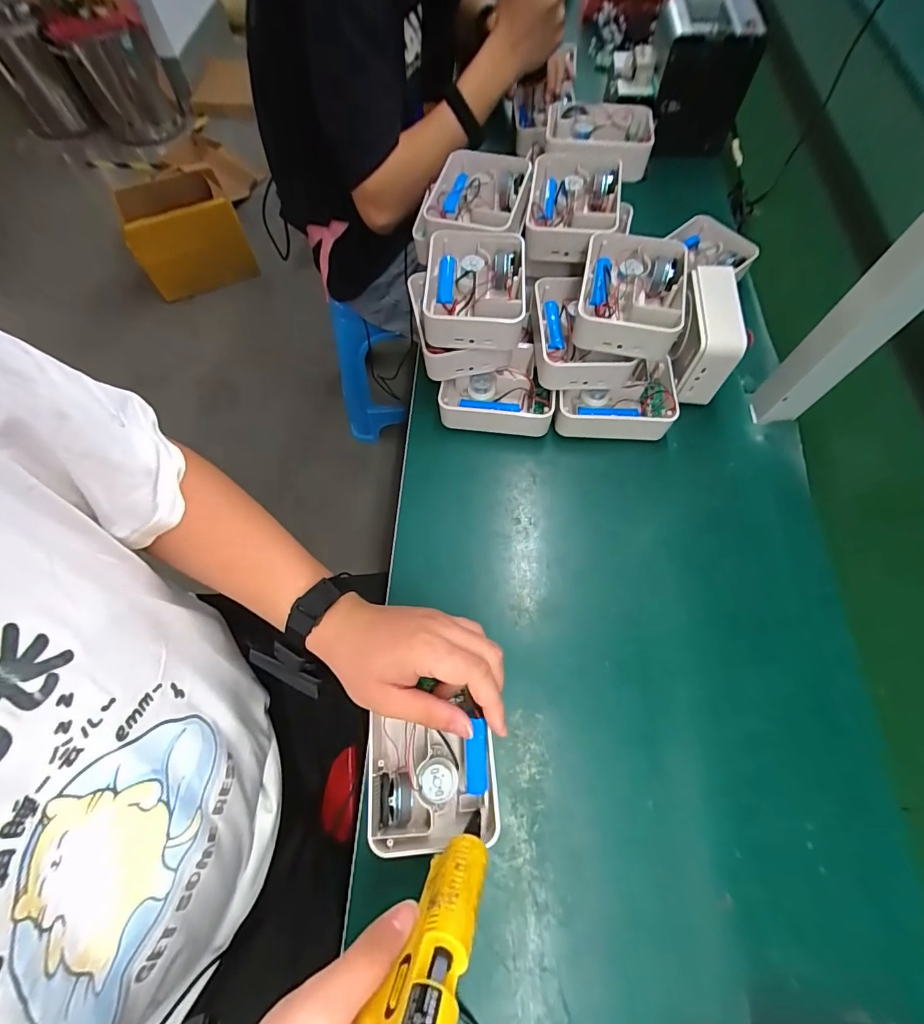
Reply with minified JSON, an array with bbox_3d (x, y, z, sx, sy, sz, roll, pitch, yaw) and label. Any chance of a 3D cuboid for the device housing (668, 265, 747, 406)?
[{"bbox_3d":[0.268,-0.198,0.506,0.048,0.102,0.123,0,66,1],"label":"device housing"}]

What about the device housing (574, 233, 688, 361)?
[{"bbox_3d":[0.172,-0.224,0.458,0.100,0.040,0.131,13,67,7],"label":"device housing"}]

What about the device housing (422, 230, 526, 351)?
[{"bbox_3d":[0.014,-0.237,0.467,0.103,0.041,0.136,1,66,2],"label":"device housing"}]

